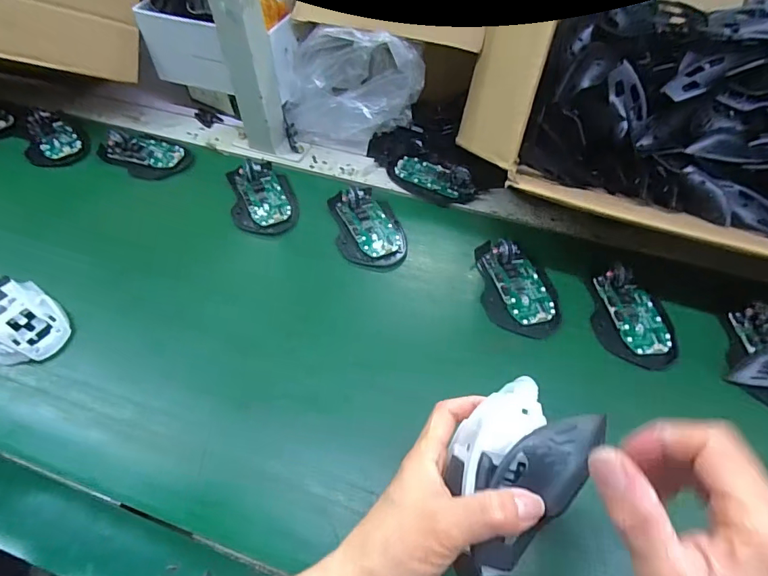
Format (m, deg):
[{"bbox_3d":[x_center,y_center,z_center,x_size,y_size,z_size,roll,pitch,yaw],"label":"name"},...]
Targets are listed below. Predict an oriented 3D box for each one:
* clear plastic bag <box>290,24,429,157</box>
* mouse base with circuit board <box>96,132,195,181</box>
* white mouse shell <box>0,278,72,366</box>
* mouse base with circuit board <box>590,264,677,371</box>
[{"bbox_3d":[-0.040,-0.245,0.568,0.165,0.132,0.079,18,56,12],"label":"clear plastic bag"},{"bbox_3d":[-0.308,-0.174,0.589,0.112,0.022,0.064,16,56,11],"label":"mouse base with circuit board"},{"bbox_3d":[-0.344,0.025,0.433,0.095,0.037,0.068,38,62,24],"label":"white mouse shell"},{"bbox_3d":[0.239,0.027,0.445,0.068,0.020,0.101,-3,54,-2],"label":"mouse base with circuit board"}]

